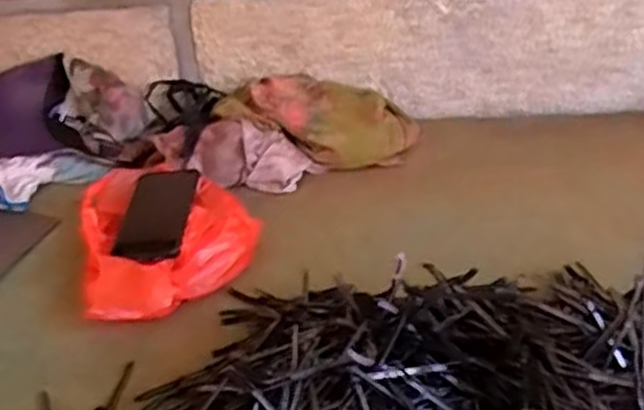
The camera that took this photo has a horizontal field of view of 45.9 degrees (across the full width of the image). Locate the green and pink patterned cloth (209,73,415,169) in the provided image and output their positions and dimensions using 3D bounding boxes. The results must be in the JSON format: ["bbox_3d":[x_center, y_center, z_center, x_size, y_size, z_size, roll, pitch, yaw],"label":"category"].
[{"bbox_3d":[-0.016,-0.130,1.086,0.295,0.074,0.118,19,37,15],"label":"green and pink patterned cloth"}]

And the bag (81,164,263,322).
[{"bbox_3d":[-0.181,0.029,0.900,0.197,0.069,0.252,-13,31,-11],"label":"bag"}]

